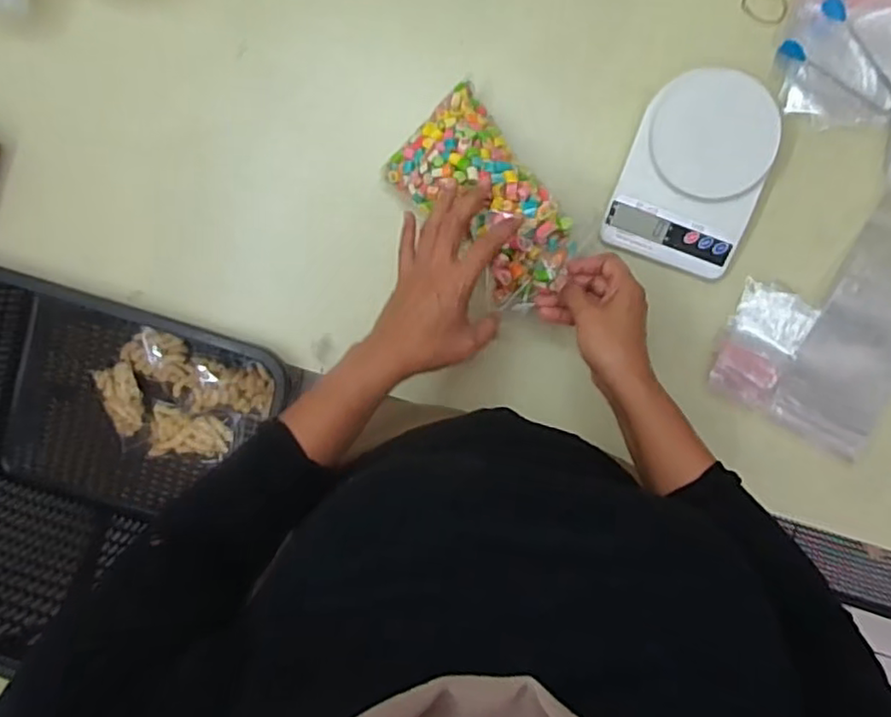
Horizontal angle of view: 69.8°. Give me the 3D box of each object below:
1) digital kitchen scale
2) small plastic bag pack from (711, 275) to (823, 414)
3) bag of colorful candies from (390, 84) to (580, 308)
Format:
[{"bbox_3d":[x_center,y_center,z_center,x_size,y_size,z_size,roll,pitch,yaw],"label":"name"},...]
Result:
[{"bbox_3d":[0.232,-0.171,0.592,0.124,0.039,0.166,19,97,2],"label":"digital kitchen scale"},{"bbox_3d":[0.304,-0.012,0.614,0.065,0.032,0.113,19,97,2],"label":"small plastic bag pack"},{"bbox_3d":[0.038,-0.145,0.583,0.110,0.056,0.191,-41,92,7],"label":"bag of colorful candies"}]

